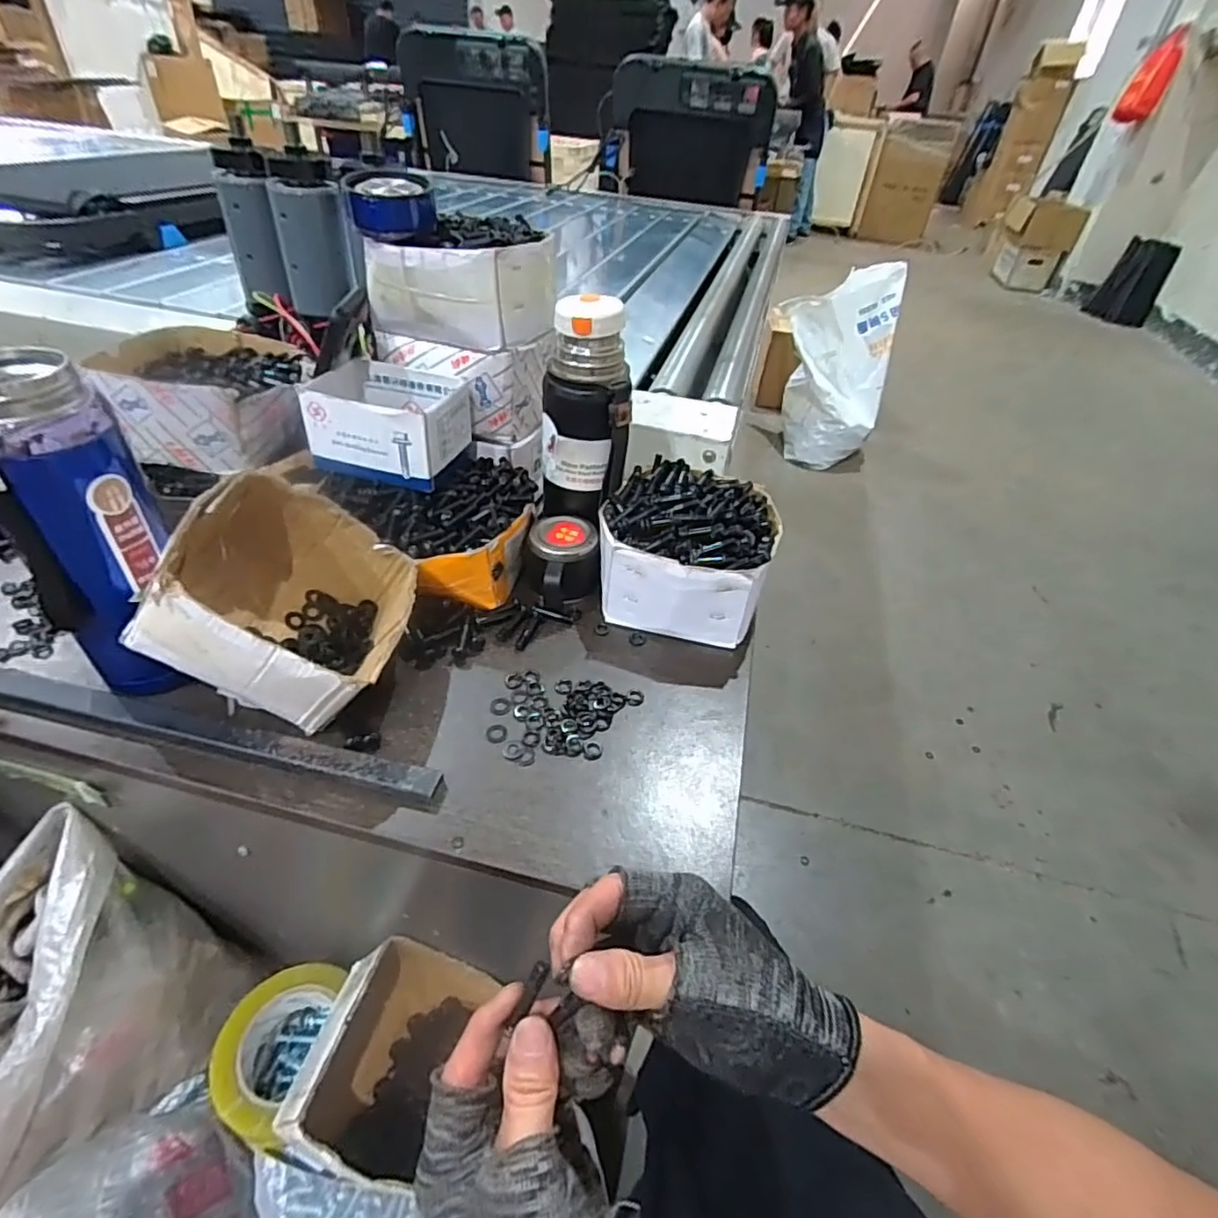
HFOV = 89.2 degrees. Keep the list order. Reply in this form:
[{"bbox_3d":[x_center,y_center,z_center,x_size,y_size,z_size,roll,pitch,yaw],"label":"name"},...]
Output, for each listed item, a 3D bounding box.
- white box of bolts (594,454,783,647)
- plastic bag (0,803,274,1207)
[{"bbox_3d":[0.070,-0.055,0.554,0.143,0.082,0.143,15,42,11],"label":"white box of bolts"},{"bbox_3d":[-0.452,0.330,0.479,0.142,0.243,0.245,19,43,15],"label":"plastic bag"}]

